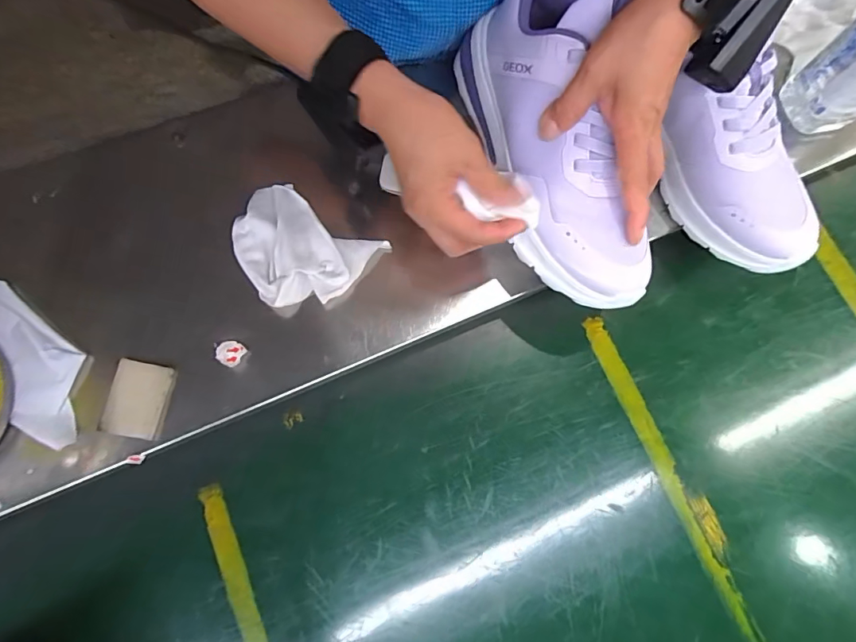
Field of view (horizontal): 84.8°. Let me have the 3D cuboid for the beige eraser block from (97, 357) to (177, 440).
[{"bbox_3d":[-0.218,0.059,0.353,0.044,0.008,0.054,9,74,1],"label":"beige eraser block"}]

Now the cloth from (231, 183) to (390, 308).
[{"bbox_3d":[-0.109,-0.058,0.384,0.109,0.025,0.089,34,76,7],"label":"cloth"}]

